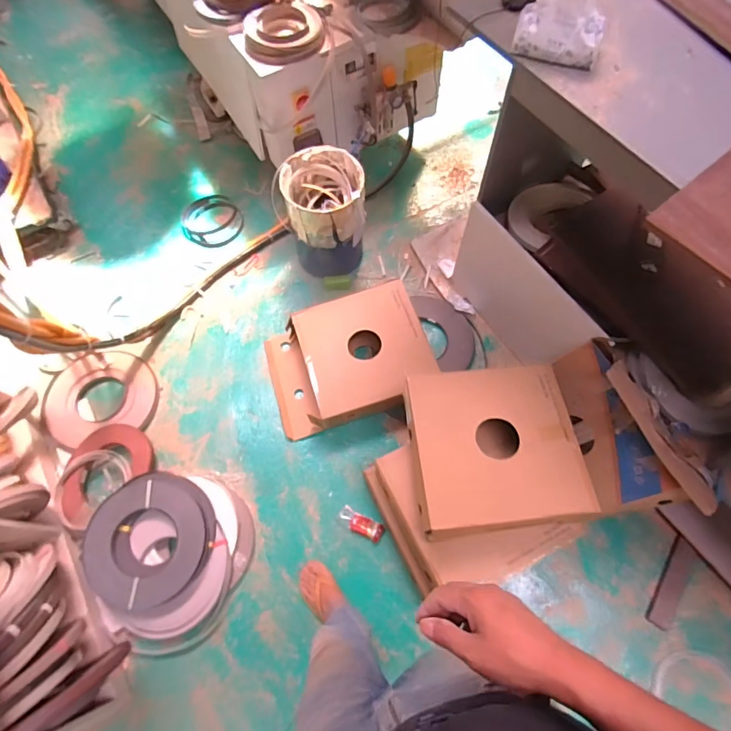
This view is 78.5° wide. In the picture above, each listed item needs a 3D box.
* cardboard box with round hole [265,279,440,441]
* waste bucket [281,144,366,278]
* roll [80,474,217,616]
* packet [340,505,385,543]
[{"bbox_3d":[-0.062,-0.022,1.601,0.560,0.158,0.419,-16,67,-5],"label":"cardboard box with round hole"},{"bbox_3d":[-0.141,-0.552,1.675,0.276,0.375,0.306,-3,66,0],"label":"waste bucket"},{"bbox_3d":[-0.674,0.537,1.383,0.397,0.068,0.385,0,72,1],"label":"roll"},{"bbox_3d":[-0.014,0.518,1.455,0.149,0.035,0.059,25,69,12],"label":"packet"}]

